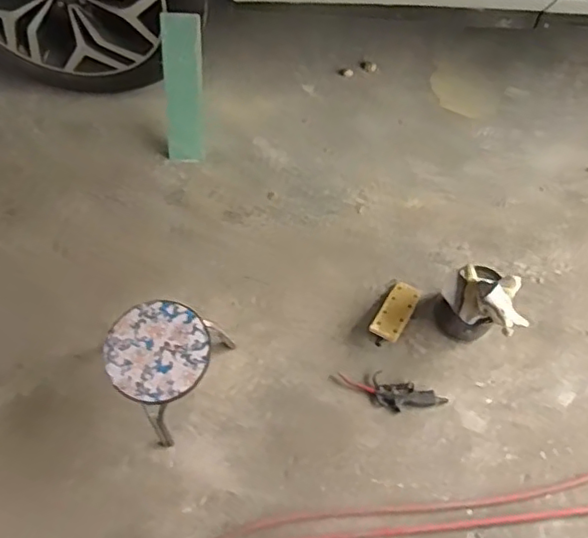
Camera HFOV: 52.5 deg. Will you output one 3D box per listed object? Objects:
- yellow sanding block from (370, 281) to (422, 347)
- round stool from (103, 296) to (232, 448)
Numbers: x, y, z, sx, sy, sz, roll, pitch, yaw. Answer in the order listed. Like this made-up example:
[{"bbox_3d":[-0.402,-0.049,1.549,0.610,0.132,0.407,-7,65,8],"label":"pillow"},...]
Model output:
[{"bbox_3d":[0.271,0.118,1.582,0.080,0.058,0.202,27,51,13],"label":"yellow sanding block"},{"bbox_3d":[-0.300,0.223,1.450,0.262,0.241,0.243,-40,71,-18],"label":"round stool"}]

